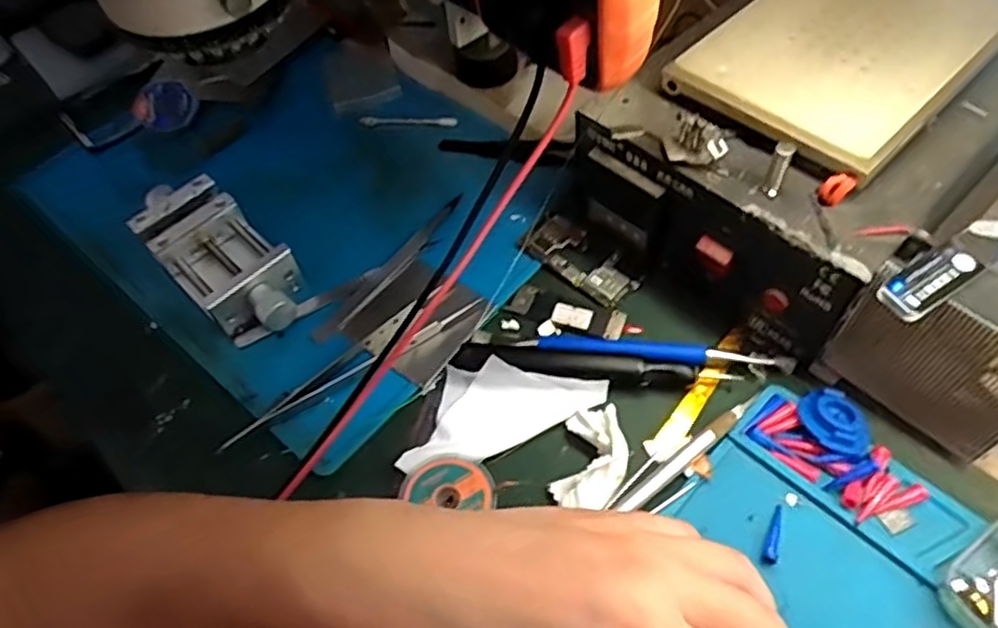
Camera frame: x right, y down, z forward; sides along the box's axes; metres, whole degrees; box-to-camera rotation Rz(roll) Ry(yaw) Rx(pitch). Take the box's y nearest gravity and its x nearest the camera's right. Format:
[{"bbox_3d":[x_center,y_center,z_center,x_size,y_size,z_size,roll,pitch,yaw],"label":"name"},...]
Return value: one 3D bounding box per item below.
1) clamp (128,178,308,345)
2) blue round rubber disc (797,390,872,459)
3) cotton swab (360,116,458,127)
[{"bbox_3d":[-0.168,-0.034,0.409,0.057,0.035,0.127,-41,61,-19],"label":"clamp"},{"bbox_3d":[0.164,0.053,0.327,0.027,0.009,0.037,-11,55,0],"label":"blue round rubber disc"},{"bbox_3d":[-0.066,-0.141,0.493,0.072,0.004,0.009,3,55,8],"label":"cotton swab"}]

